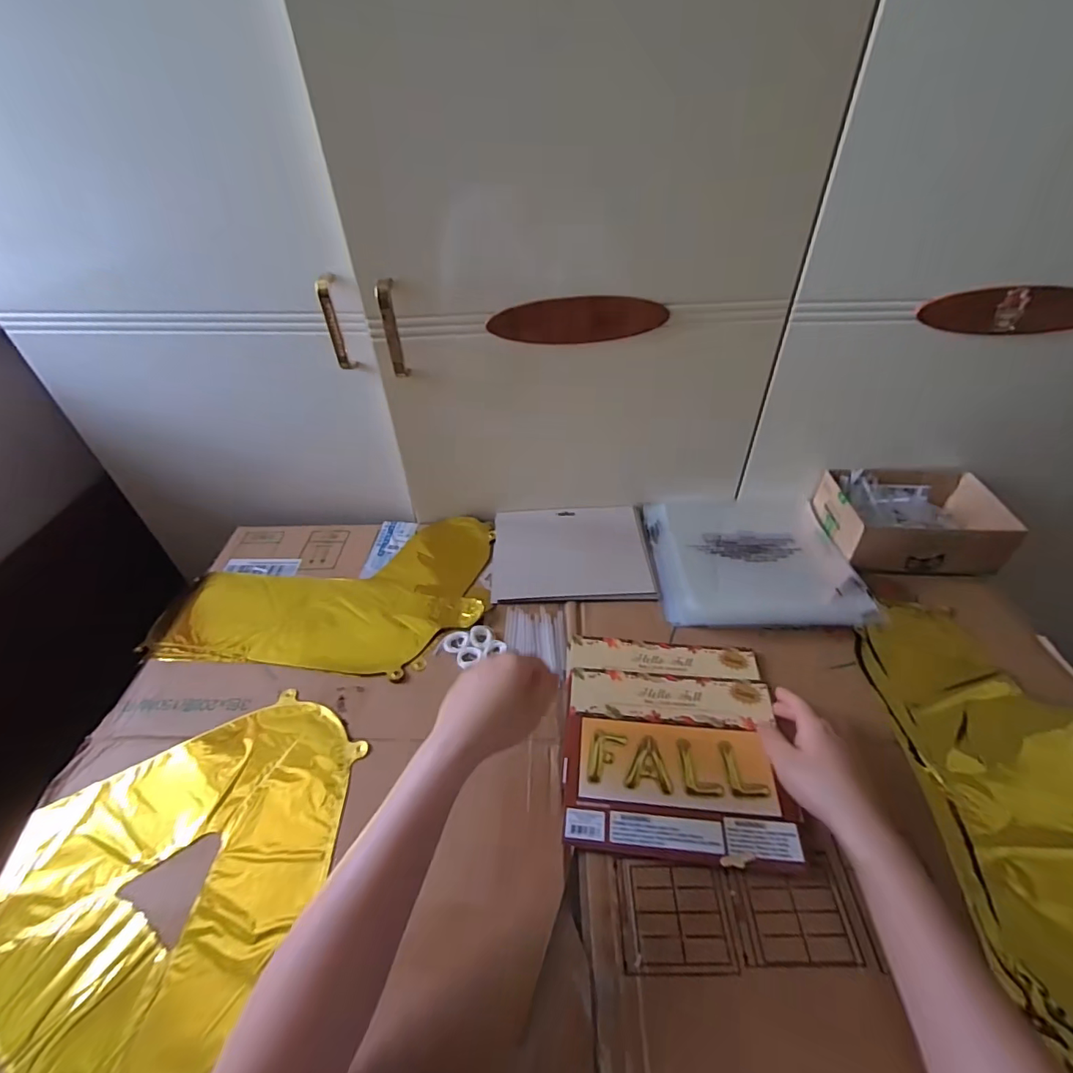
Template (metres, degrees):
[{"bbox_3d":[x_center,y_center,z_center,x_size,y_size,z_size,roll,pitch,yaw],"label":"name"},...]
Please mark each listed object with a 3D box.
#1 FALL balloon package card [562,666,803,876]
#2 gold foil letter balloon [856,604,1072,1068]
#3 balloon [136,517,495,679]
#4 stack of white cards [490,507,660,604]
[{"bbox_3d":[0.128,0.204,0.481,0.195,0.007,0.165,2,45,5],"label":"FALL balloon package card"},{"bbox_3d":[0.448,0.230,0.437,0.220,0.028,0.399,0,45,3],"label":"gold foil letter balloon"},{"bbox_3d":[-0.261,0.061,0.646,0.387,0.014,0.240,0,45,3],"label":"balloon"},{"bbox_3d":[0.045,0.020,0.678,0.200,0.010,0.159,-3,45,1],"label":"stack of white cards"}]

